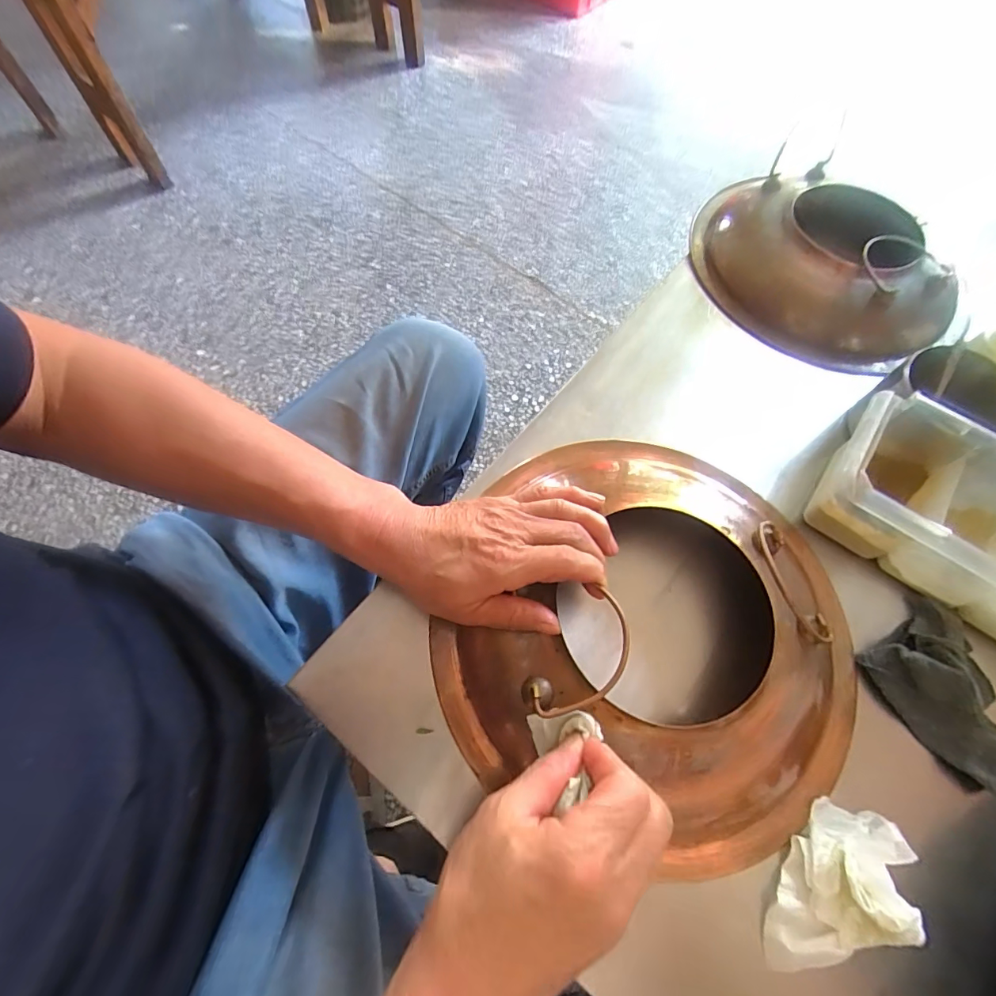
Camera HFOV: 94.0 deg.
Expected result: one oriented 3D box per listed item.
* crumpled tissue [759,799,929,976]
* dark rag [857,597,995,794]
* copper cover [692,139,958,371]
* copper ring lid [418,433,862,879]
[{"bbox_3d":[0.192,0.218,0.253,0.047,0.034,0.097,33,68,13],"label":"crumpled tissue"},{"bbox_3d":[0.312,0.129,0.307,0.087,0.037,0.108,-32,70,-15],"label":"dark rag"},{"bbox_3d":[0.338,-0.249,0.479,0.264,0.059,0.236,22,66,9],"label":"copper cover"},{"bbox_3d":[0.112,0.073,0.316,0.272,0.048,0.277,1,65,-1],"label":"copper ring lid"}]

